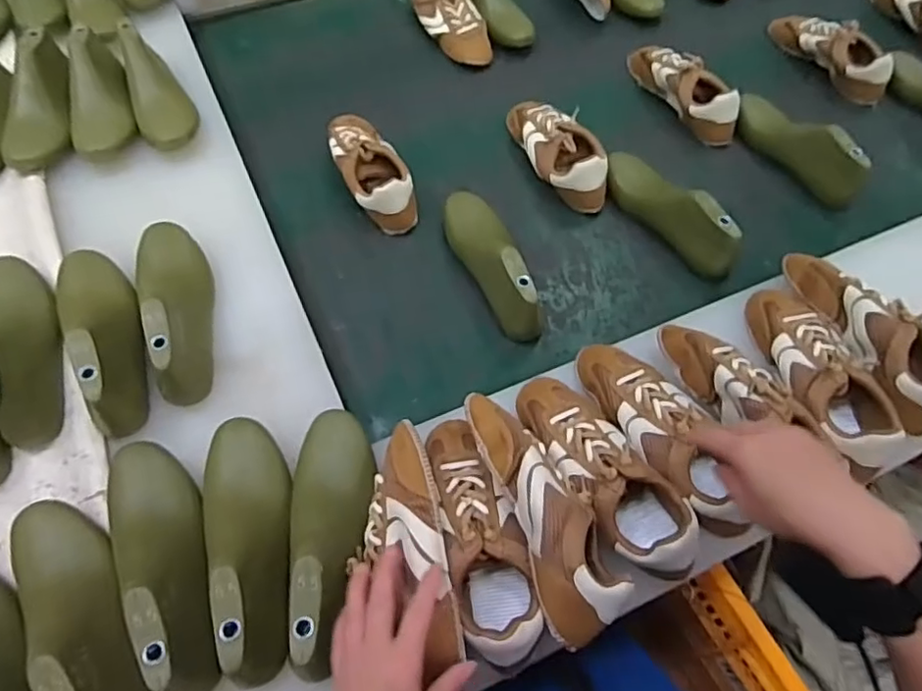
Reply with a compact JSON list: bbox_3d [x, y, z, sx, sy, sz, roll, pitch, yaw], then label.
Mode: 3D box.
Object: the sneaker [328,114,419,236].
[{"bbox_3d":[-0.125,-0.247,0.833,0.084,0.068,0.212,-19,62,-12],"label":"sneaker"}]

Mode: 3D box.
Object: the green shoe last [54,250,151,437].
[{"bbox_3d":[-0.369,-0.023,0.623,0.073,0.079,0.231,-27,64,-16],"label":"green shoe last"}]

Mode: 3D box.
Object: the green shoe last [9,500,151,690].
[{"bbox_3d":[-0.309,0.211,0.488,0.071,0.069,0.230,-35,66,-19],"label":"green shoe last"}]

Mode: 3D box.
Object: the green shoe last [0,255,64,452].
[{"bbox_3d":[-0.457,-0.015,0.621,0.073,0.081,0.228,-25,64,-15],"label":"green shoe last"}]

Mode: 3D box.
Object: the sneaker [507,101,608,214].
[{"bbox_3d":[0.135,-0.279,0.858,0.085,0.073,0.210,-20,62,-12],"label":"sneaker"}]

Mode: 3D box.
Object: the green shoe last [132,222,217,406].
[{"bbox_3d":[-0.303,-0.051,0.646,0.073,0.088,0.227,-20,62,-12],"label":"green shoe last"}]

